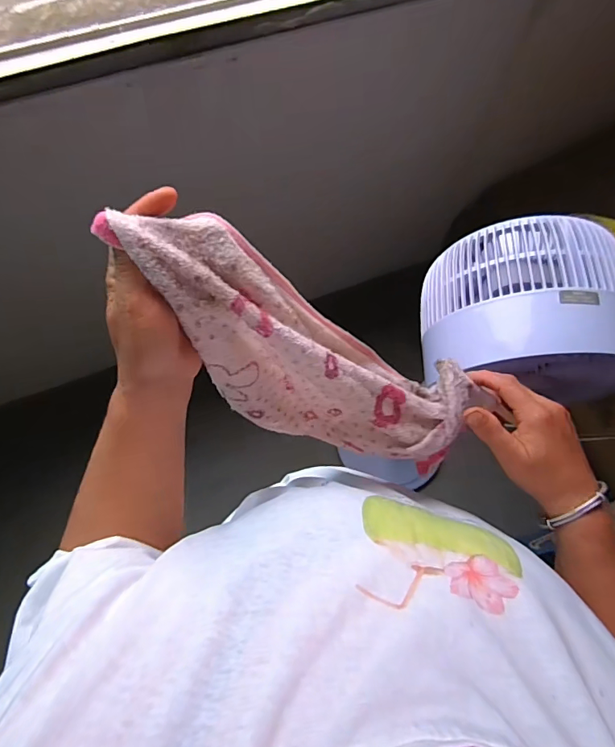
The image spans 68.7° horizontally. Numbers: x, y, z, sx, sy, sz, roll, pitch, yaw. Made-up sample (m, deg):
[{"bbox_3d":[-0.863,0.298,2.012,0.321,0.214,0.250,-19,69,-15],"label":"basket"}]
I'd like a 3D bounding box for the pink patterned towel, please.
[{"bbox_3d":[-0.013,-0.015,0.390,0.332,0.169,0.093,34,70,-34],"label":"pink patterned towel"}]

